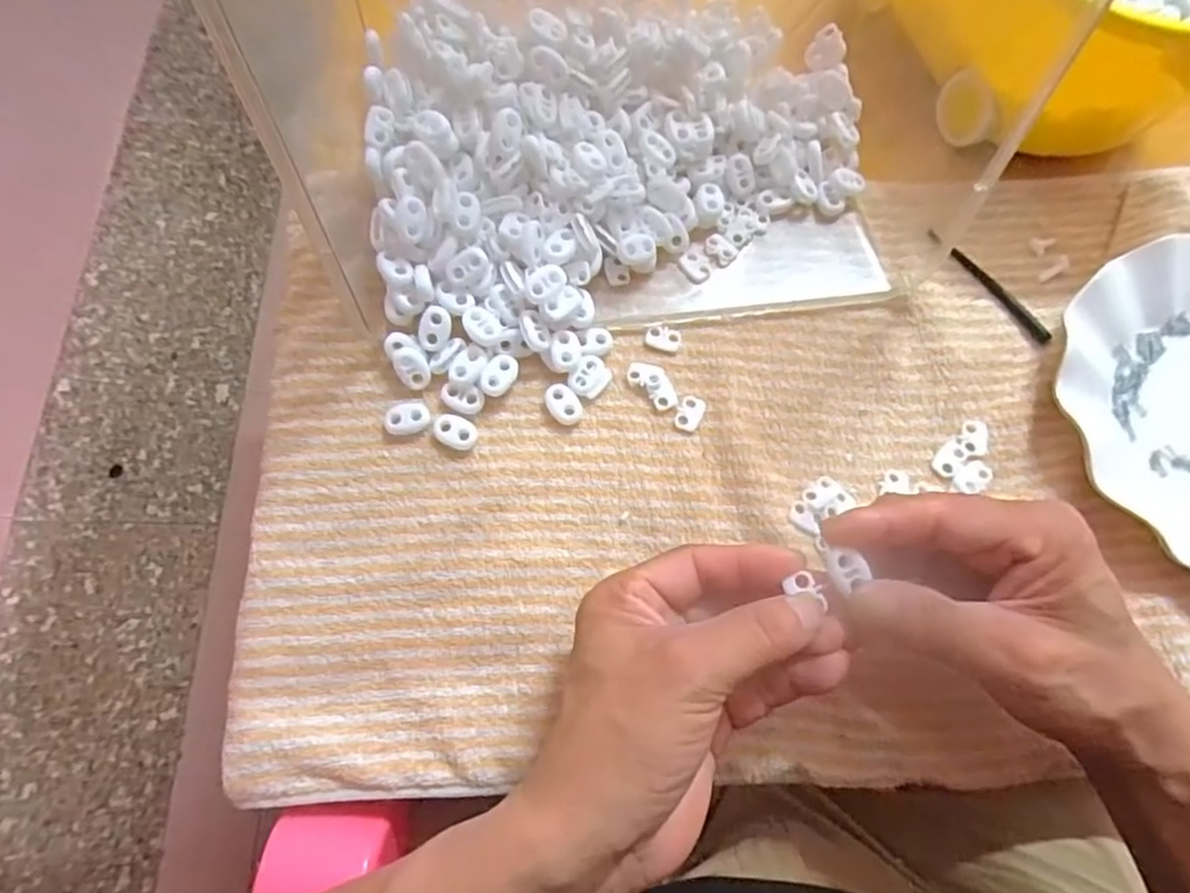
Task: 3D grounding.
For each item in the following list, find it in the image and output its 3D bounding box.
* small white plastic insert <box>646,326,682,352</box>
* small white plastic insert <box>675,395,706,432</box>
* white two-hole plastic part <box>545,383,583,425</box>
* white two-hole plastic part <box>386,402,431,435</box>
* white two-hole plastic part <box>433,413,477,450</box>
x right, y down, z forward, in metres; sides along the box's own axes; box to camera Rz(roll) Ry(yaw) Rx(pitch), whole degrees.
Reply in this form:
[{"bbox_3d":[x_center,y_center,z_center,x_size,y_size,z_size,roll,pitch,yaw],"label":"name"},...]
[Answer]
[{"bbox_3d":[0.037,-0.058,0.350,0.018,0.004,0.013,18,72,3],"label":"small white plastic insert"},{"bbox_3d":[0.049,-0.017,0.339,0.012,0.004,0.020,24,73,5],"label":"small white plastic insert"},{"bbox_3d":[-0.016,-0.021,0.337,0.015,0.006,0.023,-34,77,-12],"label":"white two-hole plastic part"},{"bbox_3d":[-0.094,-0.014,0.332,0.022,0.007,0.016,-9,73,-5],"label":"white two-hole plastic part"},{"bbox_3d":[-0.070,-0.007,0.330,0.022,0.006,0.016,20,72,4],"label":"white two-hole plastic part"}]

